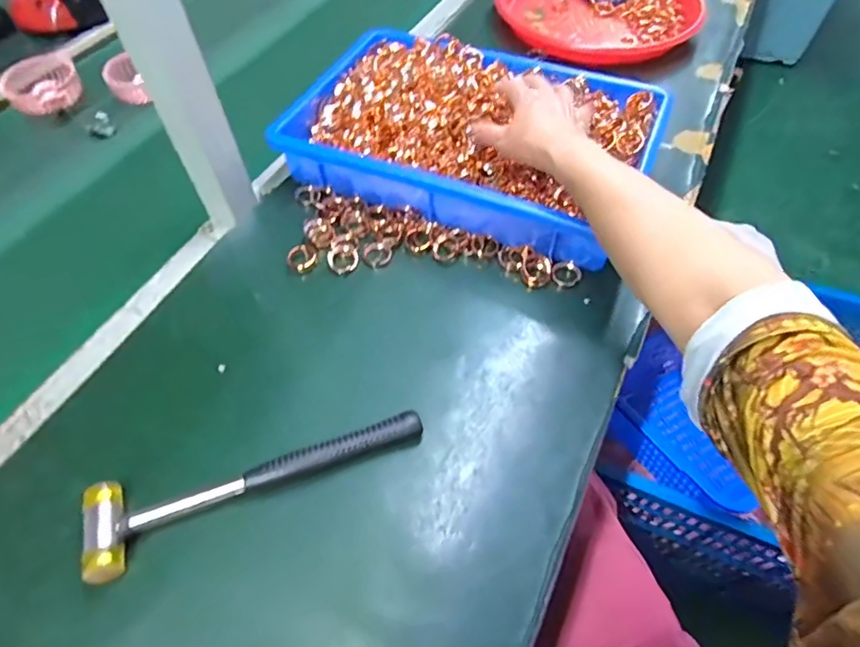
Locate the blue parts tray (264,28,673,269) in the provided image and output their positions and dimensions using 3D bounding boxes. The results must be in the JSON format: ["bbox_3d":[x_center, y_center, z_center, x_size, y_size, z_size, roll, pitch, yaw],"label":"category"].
[{"bbox_3d":[0.036,-0.205,0.558,0.345,0.066,0.233,20,58,15],"label":"blue parts tray"}]

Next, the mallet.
[{"bbox_3d":[-0.122,0.113,0.383,0.238,0.029,0.062,-18,56,-10],"label":"mallet"}]

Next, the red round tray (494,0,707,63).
[{"bbox_3d":[0.244,-0.461,0.763,0.275,0.035,0.275,-1,55,1],"label":"red round tray"}]

